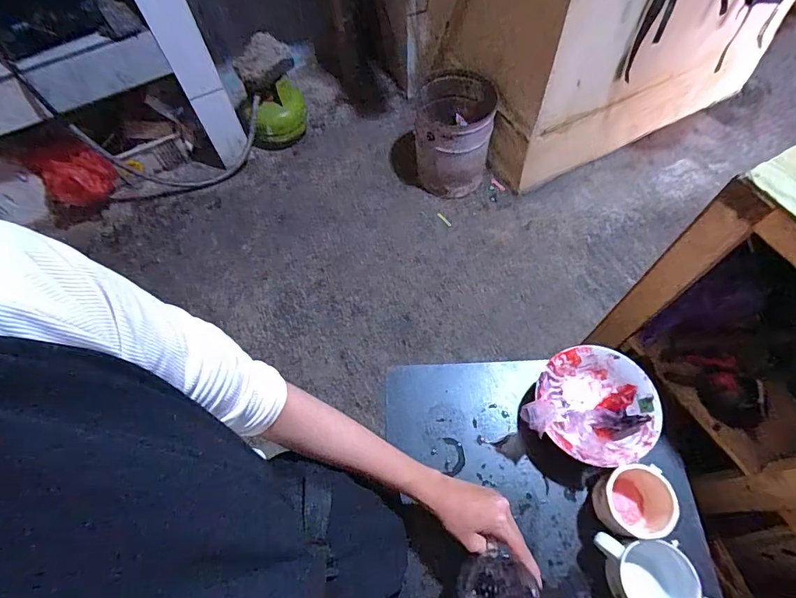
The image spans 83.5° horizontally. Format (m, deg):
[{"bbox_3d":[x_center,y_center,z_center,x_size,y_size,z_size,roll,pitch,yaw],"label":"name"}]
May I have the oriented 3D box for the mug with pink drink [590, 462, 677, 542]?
[{"bbox_3d":[0.281,0.246,0.542,0.090,0.066,0.082,-35,65,-14],"label":"mug with pink drink"}]

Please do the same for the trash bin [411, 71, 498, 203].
[{"bbox_3d":[0.195,-0.574,1.620,0.275,0.321,0.299,2,62,5],"label":"trash bin"}]

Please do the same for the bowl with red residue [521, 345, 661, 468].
[{"bbox_3d":[0.259,0.142,0.596,0.150,0.072,0.152,-2,62,3],"label":"bowl with red residue"}]

